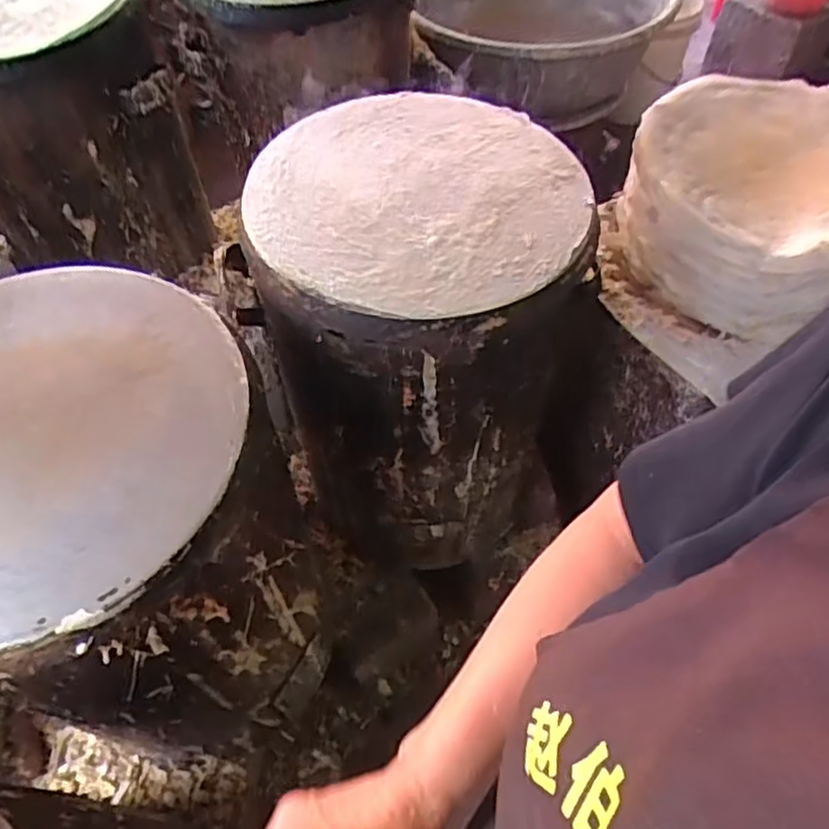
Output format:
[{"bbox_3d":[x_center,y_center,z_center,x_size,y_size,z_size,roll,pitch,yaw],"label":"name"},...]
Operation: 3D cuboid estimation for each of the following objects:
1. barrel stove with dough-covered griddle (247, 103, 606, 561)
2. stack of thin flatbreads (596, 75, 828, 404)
[{"bbox_3d":[0.014,-0.078,0.969,0.388,0.591,0.394,4,56,3],"label":"barrel stove with dough-covered griddle"},{"bbox_3d":[0.453,-0.268,0.900,0.373,0.216,0.368,-20,58,-13],"label":"stack of thin flatbreads"}]

